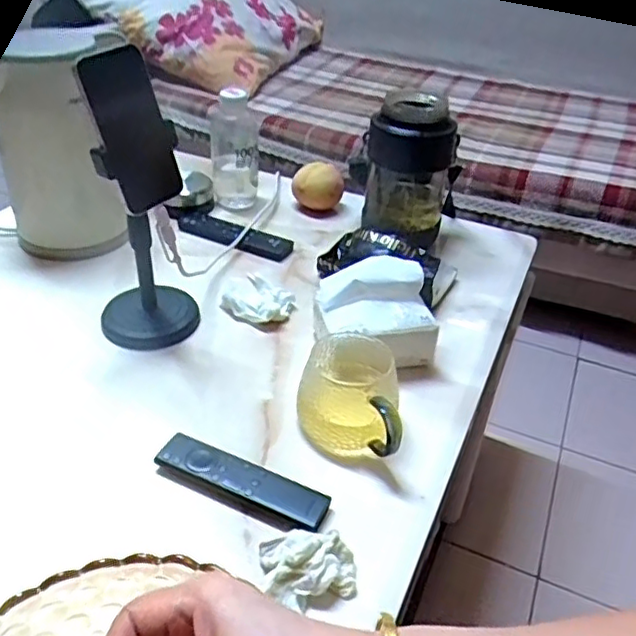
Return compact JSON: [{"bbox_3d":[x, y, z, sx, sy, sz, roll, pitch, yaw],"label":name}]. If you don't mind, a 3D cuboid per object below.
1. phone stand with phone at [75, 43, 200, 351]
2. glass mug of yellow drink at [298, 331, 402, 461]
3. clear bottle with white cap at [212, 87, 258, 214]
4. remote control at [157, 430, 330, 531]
[{"bbox_3d":[-0.188,-0.111,0.653,0.103,0.295,0.090,-11,37,-20],"label":"phone stand with phone"},{"bbox_3d":[0.035,0.072,0.611,0.097,0.076,0.101,11,35,11],"label":"glass mug of yellow drink"},{"bbox_3d":[-0.126,-0.247,0.952,0.061,0.165,0.068,-11,37,-20],"label":"clear bottle with white cap"},{"bbox_3d":[-0.067,0.142,0.558,0.156,0.017,0.036,18,37,20],"label":"remote control"}]

